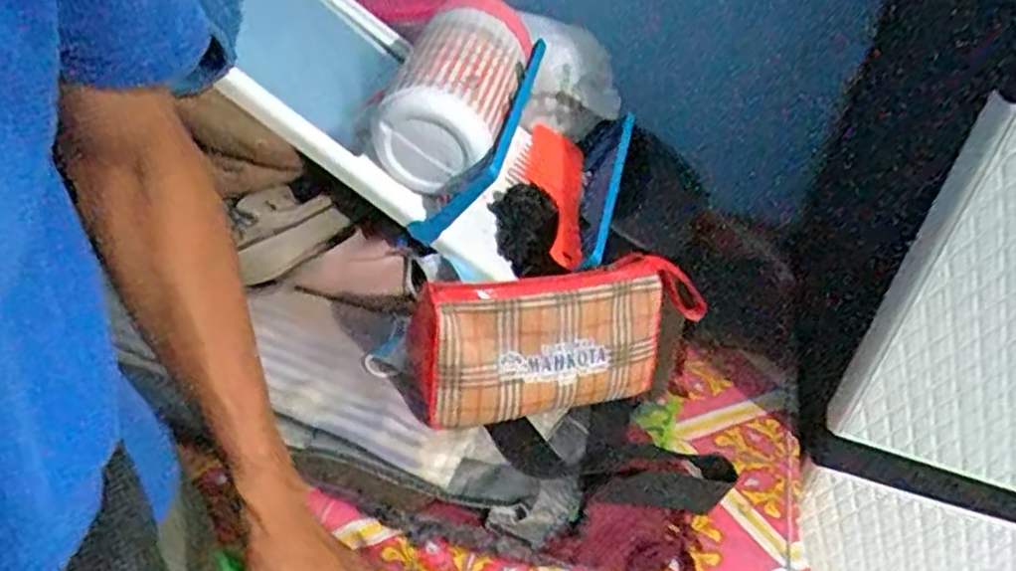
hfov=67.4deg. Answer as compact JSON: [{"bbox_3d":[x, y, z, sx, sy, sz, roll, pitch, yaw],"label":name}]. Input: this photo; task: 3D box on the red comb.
[{"bbox_3d":[0.036,-0.090,0.723,0.072,0.015,0.215,12,39,-2],"label":"red comb"}]

